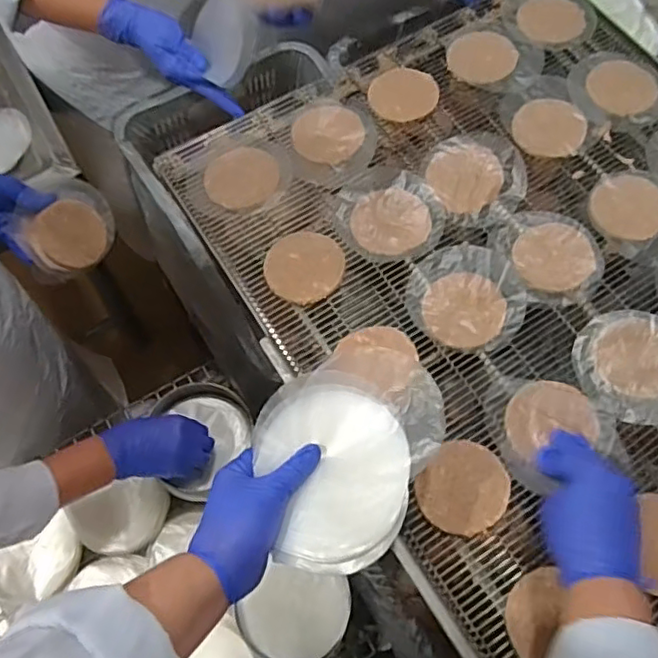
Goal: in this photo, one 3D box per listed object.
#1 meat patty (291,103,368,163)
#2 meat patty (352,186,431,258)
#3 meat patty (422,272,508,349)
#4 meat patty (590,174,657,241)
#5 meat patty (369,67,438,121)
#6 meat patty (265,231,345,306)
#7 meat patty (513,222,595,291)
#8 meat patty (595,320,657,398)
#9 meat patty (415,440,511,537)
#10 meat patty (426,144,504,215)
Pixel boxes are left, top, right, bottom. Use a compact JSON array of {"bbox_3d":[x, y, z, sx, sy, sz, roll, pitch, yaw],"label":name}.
[{"bbox_3d":[-0.001,-0.234,0.734,0.082,0.005,0.083,1,69,-2],"label":"meat patty"},{"bbox_3d":[0.070,-0.119,0.680,0.083,0.006,0.077,1,69,-2],"label":"meat patty"},{"bbox_3d":[0.140,-0.020,0.636,0.080,0.008,0.083,1,69,-2],"label":"meat patty"},{"bbox_3d":[0.338,-0.137,0.692,0.090,0.010,0.082,1,69,-2],"label":"meat patty"},{"bbox_3d":[0.092,-0.291,0.765,0.083,0.012,0.090,14,69,4],"label":"meat patty"},{"bbox_3d":[-0.026,-0.068,0.659,0.081,0.004,0.087,1,69,-2],"label":"meat patty"},{"bbox_3d":[0.244,-0.079,0.664,0.086,0.005,0.080,1,69,-2],"label":"meat patty"},{"bbox_3d":[0.311,0.028,0.617,0.077,0.011,0.085,27,70,9],"label":"meat patty"},{"bbox_3d":[0.124,0.146,0.564,0.074,0.008,0.082,38,72,12],"label":"meat patty"},{"bbox_3d":[0.155,-0.173,0.705,0.083,0.008,0.090,8,69,2],"label":"meat patty"}]

